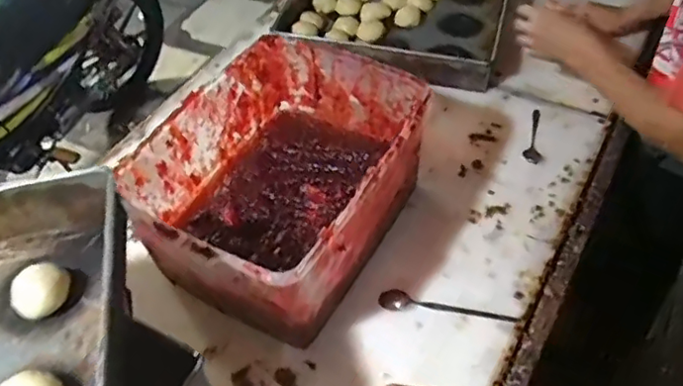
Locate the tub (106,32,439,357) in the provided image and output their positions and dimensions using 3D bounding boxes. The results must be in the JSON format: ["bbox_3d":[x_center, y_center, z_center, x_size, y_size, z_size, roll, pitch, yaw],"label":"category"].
[{"bbox_3d":[-0.075,-0.019,0.805,0.296,0.166,0.375,23,54,23],"label":"tub"}]

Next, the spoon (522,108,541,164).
[{"bbox_3d":[0.310,-0.093,0.953,0.028,0.010,0.113,11,50,15],"label":"spoon"}]

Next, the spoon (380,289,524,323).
[{"bbox_3d":[0.136,0.146,0.765,0.175,0.015,0.029,6,49,10],"label":"spoon"}]

